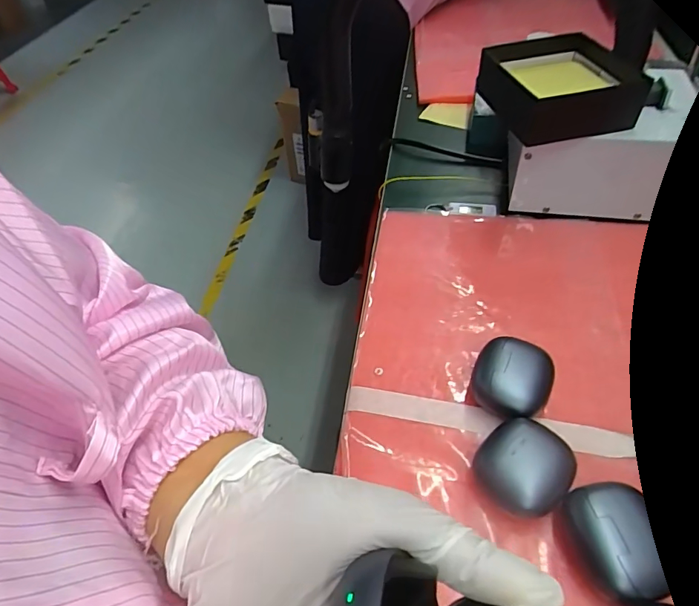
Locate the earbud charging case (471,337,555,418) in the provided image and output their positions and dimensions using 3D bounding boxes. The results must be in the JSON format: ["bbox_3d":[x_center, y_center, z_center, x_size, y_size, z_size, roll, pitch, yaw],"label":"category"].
[{"bbox_3d":[0.112,0.052,0.316,0.049,0.027,0.051,19,53,21],"label":"earbud charging case"}]

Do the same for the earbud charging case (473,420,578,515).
[{"bbox_3d":[0.104,0.098,0.274,0.053,0.031,0.048,-36,55,-24],"label":"earbud charging case"}]

